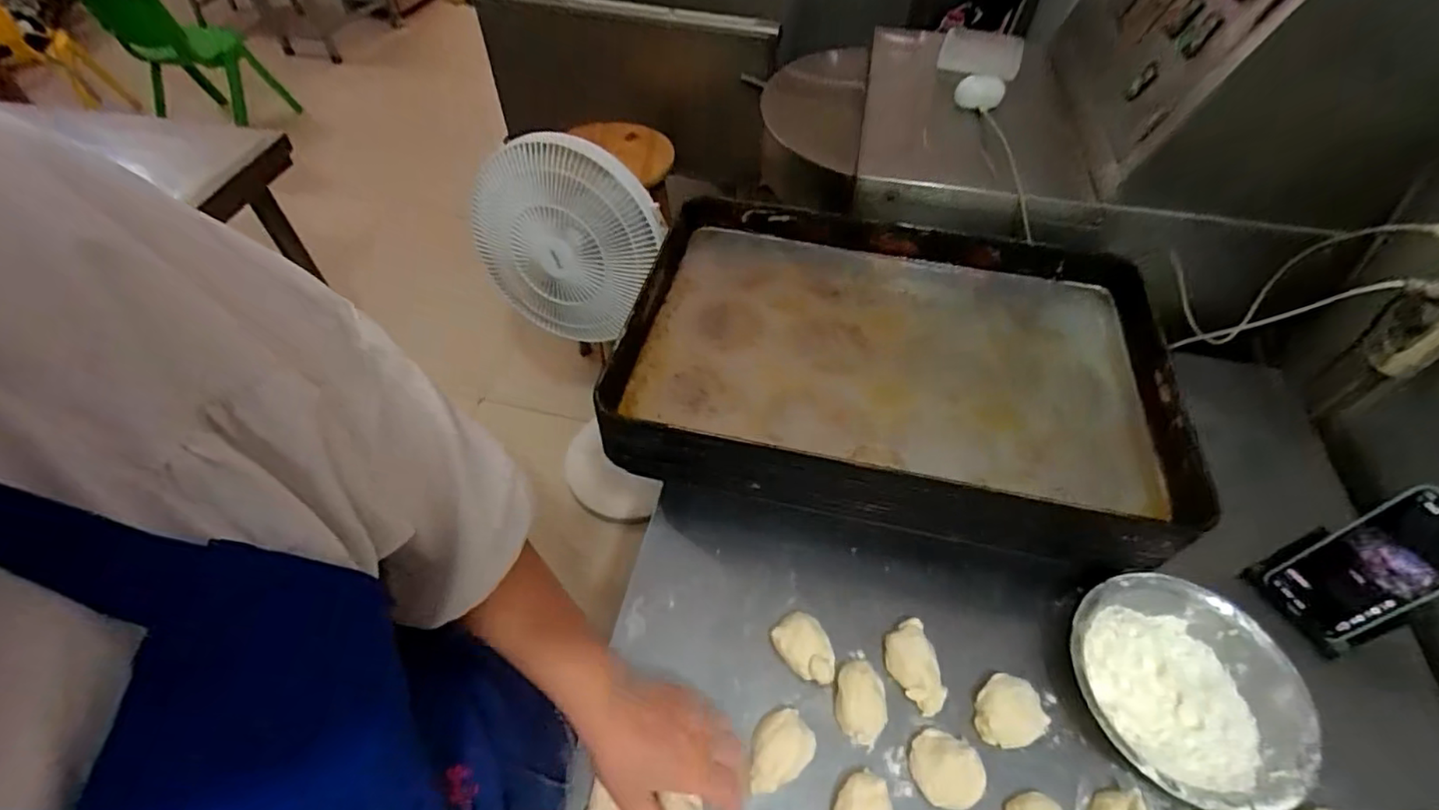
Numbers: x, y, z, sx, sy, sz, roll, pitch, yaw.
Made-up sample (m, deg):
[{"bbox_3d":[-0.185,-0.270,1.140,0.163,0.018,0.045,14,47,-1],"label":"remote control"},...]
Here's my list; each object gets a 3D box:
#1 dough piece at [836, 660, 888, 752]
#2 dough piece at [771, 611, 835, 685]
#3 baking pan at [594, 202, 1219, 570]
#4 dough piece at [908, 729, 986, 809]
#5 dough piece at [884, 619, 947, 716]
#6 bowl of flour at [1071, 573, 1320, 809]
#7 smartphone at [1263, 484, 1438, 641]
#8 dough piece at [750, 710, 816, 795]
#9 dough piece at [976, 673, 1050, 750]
[{"bbox_3d":[0.128,0.270,0.549,0.043,0.025,0.066,7,52,4],"label":"dough piece"},{"bbox_3d":[0.083,0.233,0.580,0.047,0.023,0.067,-34,59,-25],"label":"dough piece"},{"bbox_3d":[0.197,-0.066,0.726,0.585,0.087,0.411,11,52,7],"label":"baking pan"},{"bbox_3d":[0.194,0.309,0.516,0.054,0.027,0.058,-6,52,-6],"label":"dough piece"},{"bbox_3d":[0.185,0.248,0.571,0.046,0.019,0.077,-16,54,-14],"label":"dough piece"},{"bbox_3d":[0.416,0.253,0.550,0.186,0.050,0.185,1,51,-1],"label":"bowl of flour"},{"bbox_3d":[0.616,0.151,0.567,0.013,0.161,0.074,-5,50,-40],"label":"smartphone"},{"bbox_3d":[0.051,0.303,0.528,0.069,0.030,0.050,-37,61,-26],"label":"dough piece"},{"bbox_3d":[0.261,0.276,0.546,0.063,0.029,0.056,-18,54,-15],"label":"dough piece"}]

